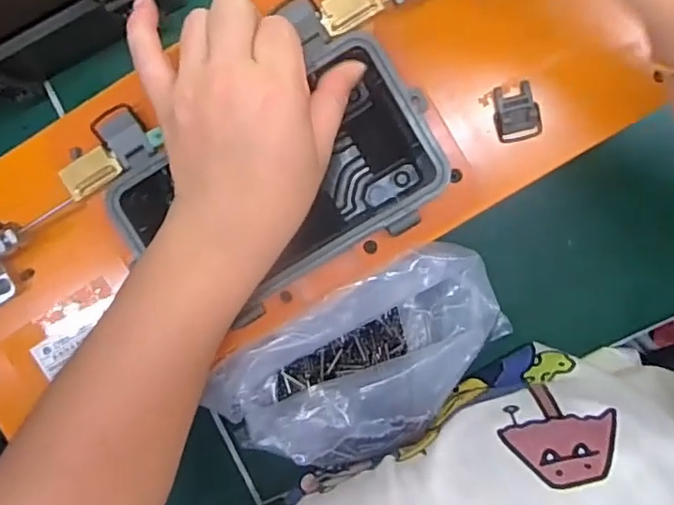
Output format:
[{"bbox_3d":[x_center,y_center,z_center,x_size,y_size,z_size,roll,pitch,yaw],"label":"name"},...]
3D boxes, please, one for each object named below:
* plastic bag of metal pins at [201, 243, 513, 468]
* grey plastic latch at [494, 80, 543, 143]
[{"bbox_3d":[0.018,0.073,0.375,0.182,0.054,0.100,-29,93,6],"label":"plastic bag of metal pins"},{"bbox_3d":[0.104,-0.081,0.347,0.025,0.010,0.032,-16,94,5],"label":"grey plastic latch"}]

